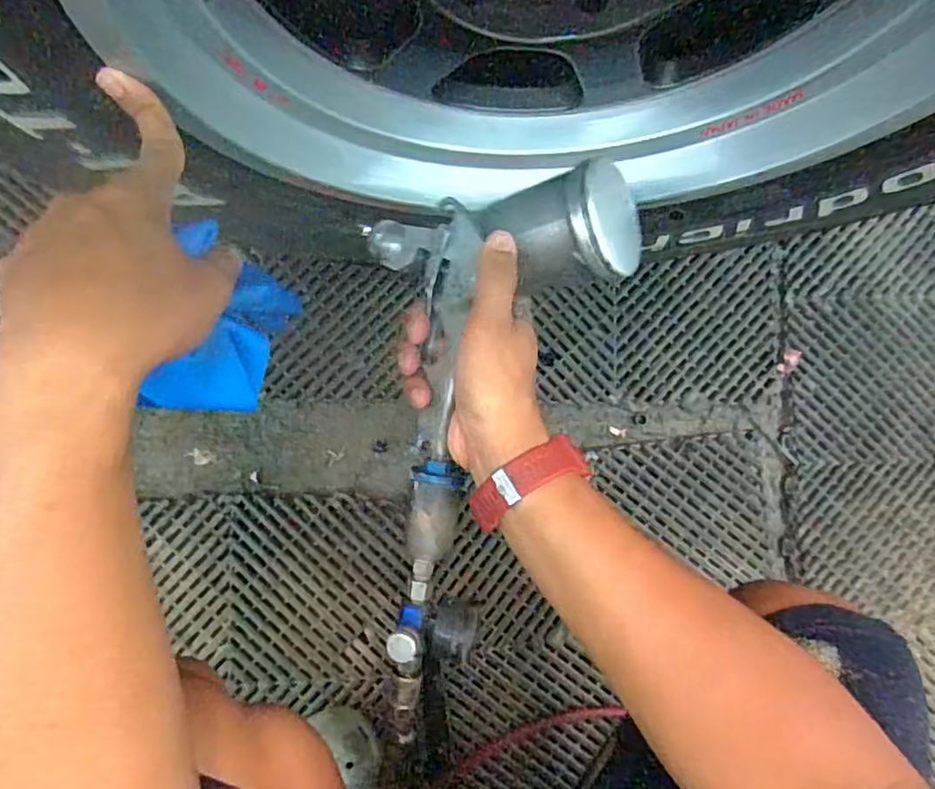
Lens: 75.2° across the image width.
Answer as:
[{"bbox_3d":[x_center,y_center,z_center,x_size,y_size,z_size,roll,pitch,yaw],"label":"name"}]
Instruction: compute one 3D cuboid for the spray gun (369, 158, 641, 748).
[{"bbox_3d":[0.004,0.036,0.407,0.174,0.075,0.387,9,88,-5],"label":"spray gun"}]

